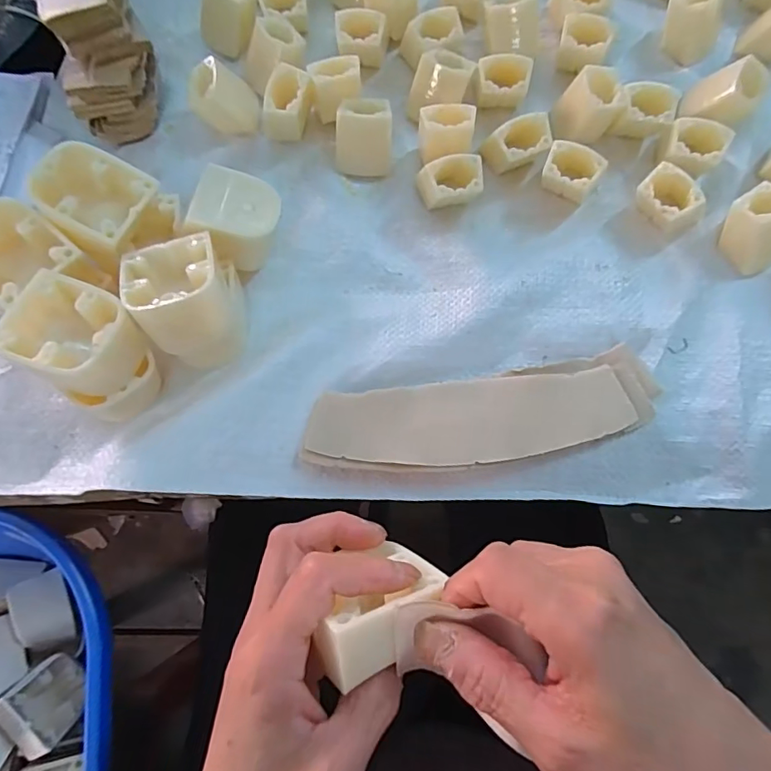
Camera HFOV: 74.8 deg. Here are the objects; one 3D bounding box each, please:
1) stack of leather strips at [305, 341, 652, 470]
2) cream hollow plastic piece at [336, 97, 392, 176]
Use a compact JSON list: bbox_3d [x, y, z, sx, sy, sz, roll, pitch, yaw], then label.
[{"bbox_3d":[0.056,0.019,0.295,0.202,0.013,0.054,-10,74,-1],"label":"stack of leather strips"},{"bbox_3d":[-0.014,-0.171,0.347,0.036,0.031,0.038,7,75,4],"label":"cream hollow plastic piece"}]

